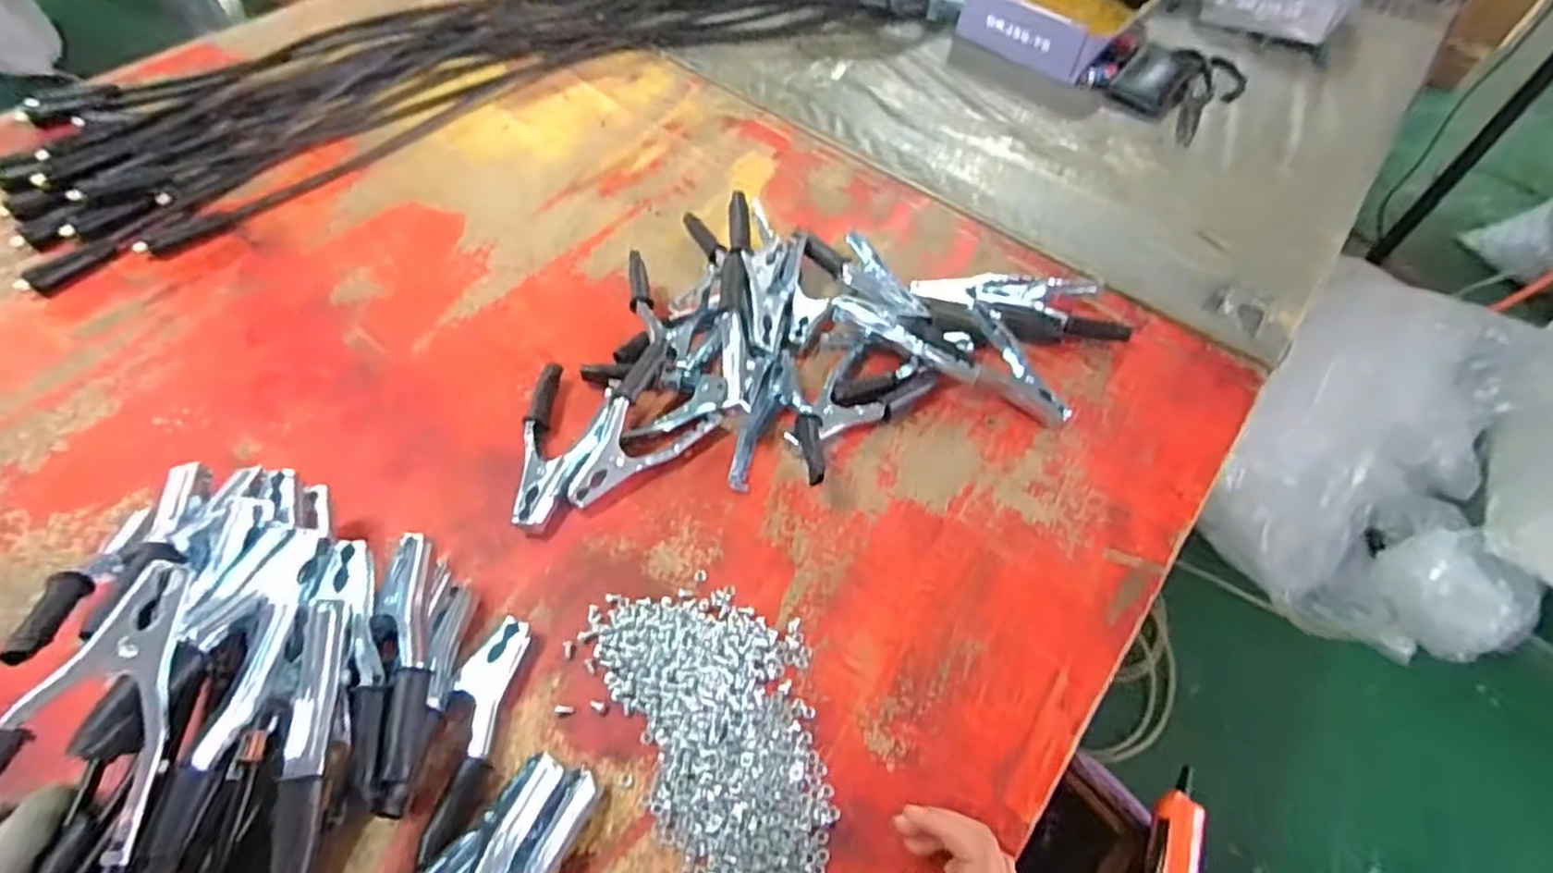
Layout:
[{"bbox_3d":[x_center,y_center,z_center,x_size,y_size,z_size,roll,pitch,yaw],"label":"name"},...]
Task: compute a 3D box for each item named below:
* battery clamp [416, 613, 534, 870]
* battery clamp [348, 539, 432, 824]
[{"bbox_3d":[-0.194,0.188,0.469,0.036,0.020,0.142,6,54,2],"label":"battery clamp"},{"bbox_3d":[-0.229,0.137,0.445,0.035,0.033,0.154,-8,57,-9],"label":"battery clamp"}]

